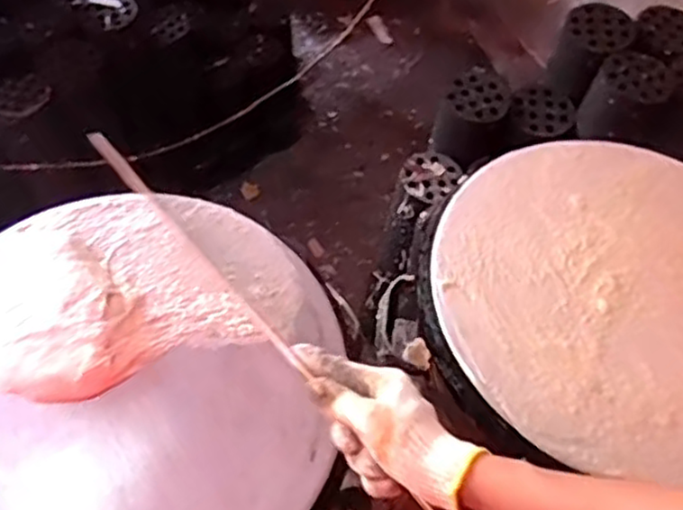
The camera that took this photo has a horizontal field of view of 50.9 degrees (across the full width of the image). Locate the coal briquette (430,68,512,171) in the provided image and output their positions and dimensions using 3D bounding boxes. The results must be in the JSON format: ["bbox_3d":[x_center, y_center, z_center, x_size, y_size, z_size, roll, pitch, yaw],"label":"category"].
[{"bbox_3d":[0.199,-0.205,1.098,0.104,0.103,0.101,25,59,11],"label":"coal briquette"}]

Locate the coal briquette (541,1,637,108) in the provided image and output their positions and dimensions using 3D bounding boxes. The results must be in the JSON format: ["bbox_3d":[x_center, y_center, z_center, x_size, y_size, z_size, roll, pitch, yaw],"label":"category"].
[{"bbox_3d":[0.362,-0.300,1.057,0.101,0.098,0.096,-32,66,-22],"label":"coal briquette"}]

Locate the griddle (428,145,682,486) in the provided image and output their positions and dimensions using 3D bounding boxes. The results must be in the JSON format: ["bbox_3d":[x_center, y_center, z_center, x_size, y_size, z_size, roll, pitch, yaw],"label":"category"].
[{"bbox_3d":[0.273,0.036,0.668,0.365,0.018,0.339,2,58,-3],"label":"griddle"}]

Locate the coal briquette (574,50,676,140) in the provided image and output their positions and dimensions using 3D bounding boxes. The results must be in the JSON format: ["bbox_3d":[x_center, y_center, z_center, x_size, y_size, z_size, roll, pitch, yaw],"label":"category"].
[{"bbox_3d":[0.403,-0.227,1.017,0.097,0.084,0.107,29,60,13],"label":"coal briquette"}]

